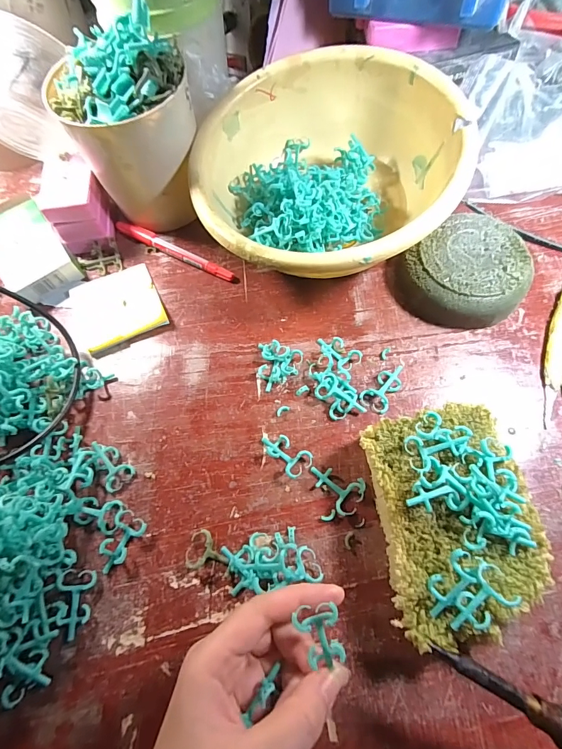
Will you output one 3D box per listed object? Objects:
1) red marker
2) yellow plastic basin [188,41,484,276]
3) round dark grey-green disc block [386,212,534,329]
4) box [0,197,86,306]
[{"bbox_3d":[-0.107,-0.124,0.378,0.140,0.010,0.014,27,71,14],"label":"red marker"},{"bbox_3d":[0.038,-0.173,0.340,0.214,0.097,0.218,-1,67,3],"label":"yellow plastic basin"},{"bbox_3d":[0.157,-0.087,0.330,0.101,0.035,0.095,-1,67,3],"label":"round dark grey-green disc block"},{"bbox_3d":[-0.245,-0.120,0.373,0.060,0.027,0.116,-34,69,-11],"label":"box"}]

